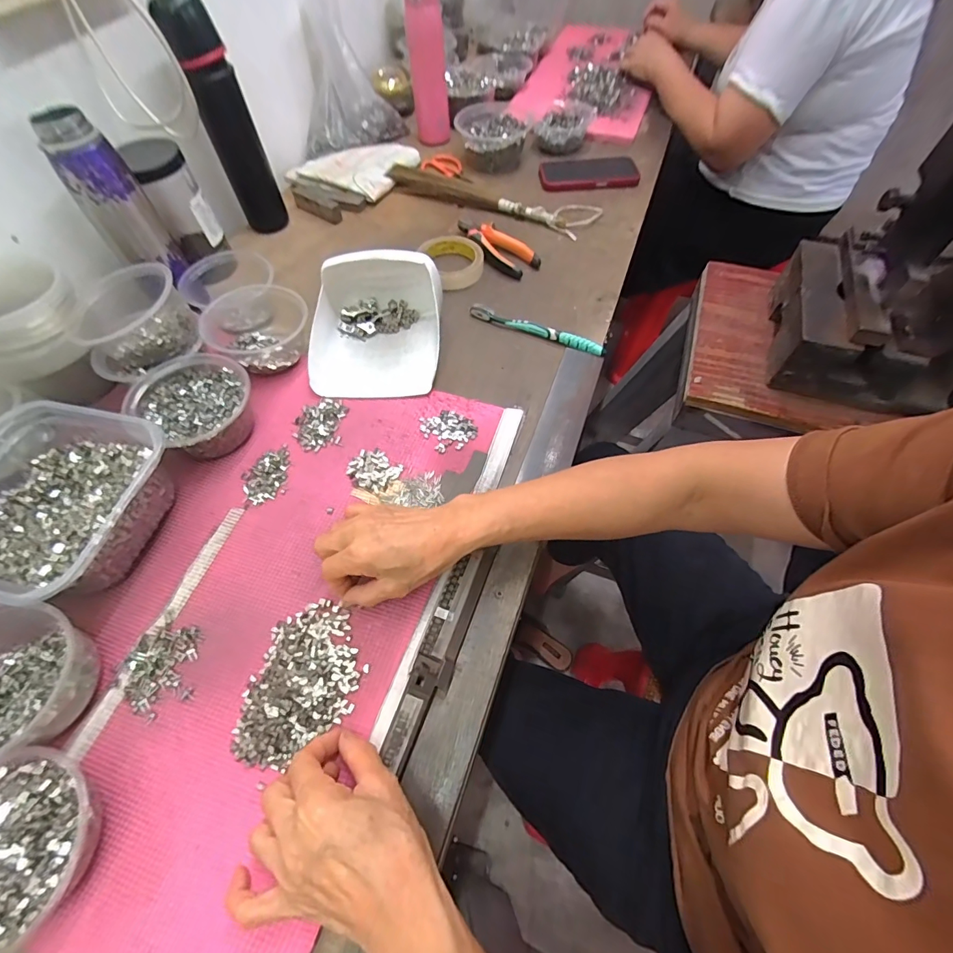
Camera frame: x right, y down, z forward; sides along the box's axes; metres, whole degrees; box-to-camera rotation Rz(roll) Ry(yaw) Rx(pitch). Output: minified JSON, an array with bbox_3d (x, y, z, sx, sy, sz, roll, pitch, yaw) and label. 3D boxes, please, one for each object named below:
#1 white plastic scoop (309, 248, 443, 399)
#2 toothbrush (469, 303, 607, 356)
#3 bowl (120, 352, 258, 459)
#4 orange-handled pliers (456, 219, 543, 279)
[{"bbox_3d":[-0.123,-0.190,0.525,0.157,0.079,0.180,4,60,2],"label":"white plastic scoop"},{"bbox_3d":[0.076,-0.191,0.567,0.186,0.019,0.016,25,63,13],"label":"toothbrush"},{"bbox_3d":[-0.296,-0.075,0.471,0.116,0.055,0.105,31,64,16],"label":"bowl"},{"bbox_3d":[0.026,-0.346,0.655,0.146,0.020,0.060,40,67,20],"label":"orange-handled pliers"}]

